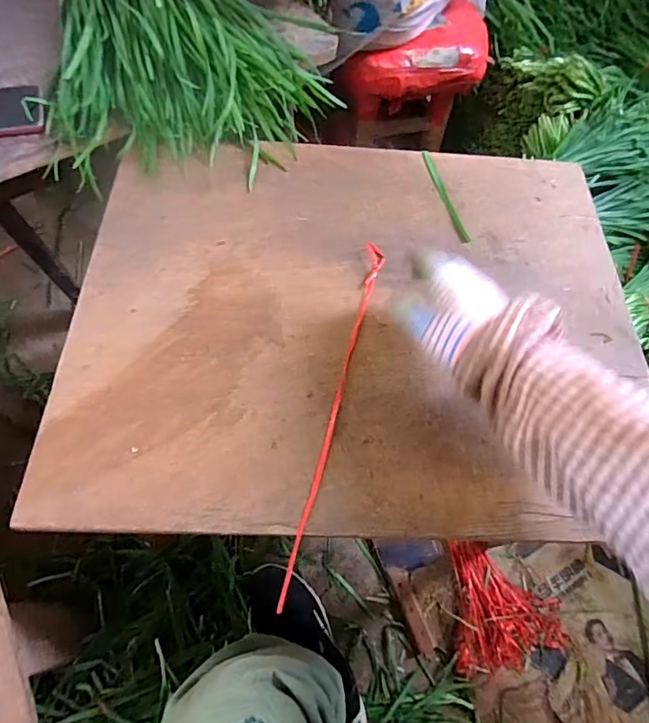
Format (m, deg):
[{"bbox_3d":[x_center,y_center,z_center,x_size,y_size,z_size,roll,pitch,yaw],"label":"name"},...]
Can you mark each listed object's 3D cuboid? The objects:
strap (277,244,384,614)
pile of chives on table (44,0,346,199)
[{"bbox_3d":[0.015,0.033,0.448,0.018,0.004,0.368,13,63,3],"label":"strap"},{"bbox_3d":[-0.200,-0.448,0.636,0.367,0.073,0.485,-18,66,-12],"label":"pile of chives on table"}]

